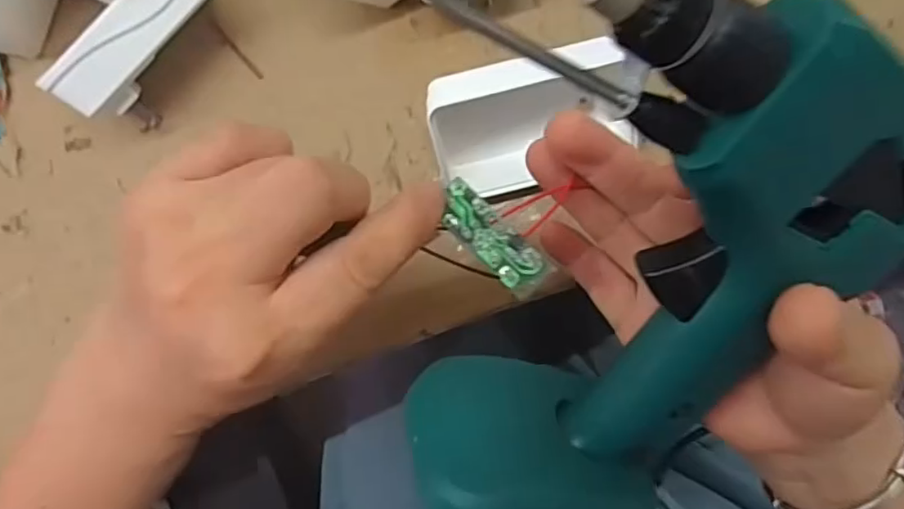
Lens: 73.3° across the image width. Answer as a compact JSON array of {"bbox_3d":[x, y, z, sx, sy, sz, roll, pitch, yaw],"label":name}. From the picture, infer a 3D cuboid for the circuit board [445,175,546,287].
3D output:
[{"bbox_3d":[0.012,-0.007,0.202,0.014,0.004,0.041,-43,85,1],"label":"circuit board"}]

